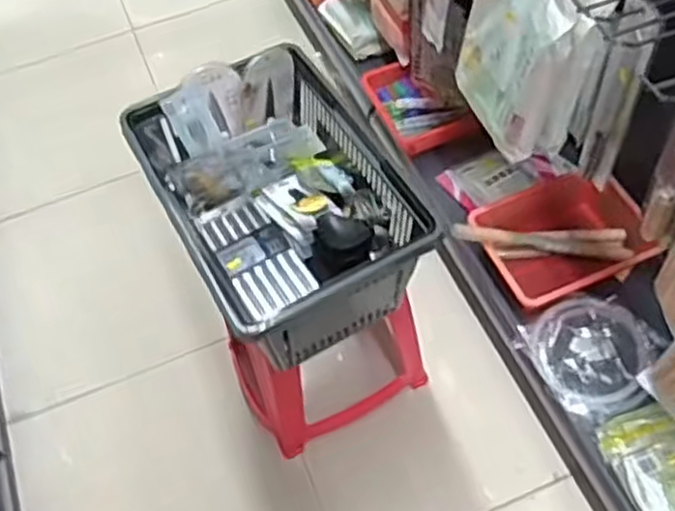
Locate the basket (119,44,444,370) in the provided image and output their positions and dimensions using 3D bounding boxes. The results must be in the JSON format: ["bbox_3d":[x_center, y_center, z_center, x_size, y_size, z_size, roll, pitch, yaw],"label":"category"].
[{"bbox_3d":[-0.095,-0.082,1.169,0.322,0.220,0.447,-25,58,-12],"label":"basket"}]

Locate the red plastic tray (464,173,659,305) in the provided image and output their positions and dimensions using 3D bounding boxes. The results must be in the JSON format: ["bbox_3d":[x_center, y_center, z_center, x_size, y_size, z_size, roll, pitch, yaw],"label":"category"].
[{"bbox_3d":[0.494,-0.043,1.609,0.346,0.090,0.245,-21,57,-9],"label":"red plastic tray"}]

